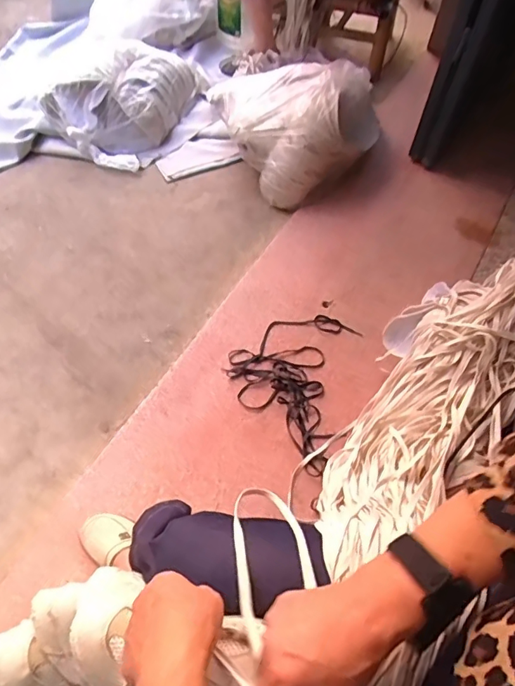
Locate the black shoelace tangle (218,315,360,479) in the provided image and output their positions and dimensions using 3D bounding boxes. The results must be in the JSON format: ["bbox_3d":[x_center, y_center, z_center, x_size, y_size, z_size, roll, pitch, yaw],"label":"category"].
[{"bbox_3d":[0.077,0.067,1.030,0.268,0.014,0.350,21,59,16],"label":"black shoelace tangle"}]

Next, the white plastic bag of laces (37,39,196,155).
[{"bbox_3d":[-0.374,-0.768,1.501,0.517,0.167,0.262,-32,65,-19],"label":"white plastic bag of laces"}]

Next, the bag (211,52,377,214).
[{"bbox_3d":[0.084,-0.647,1.359,0.338,0.226,0.471,-31,60,-18],"label":"bag"}]

